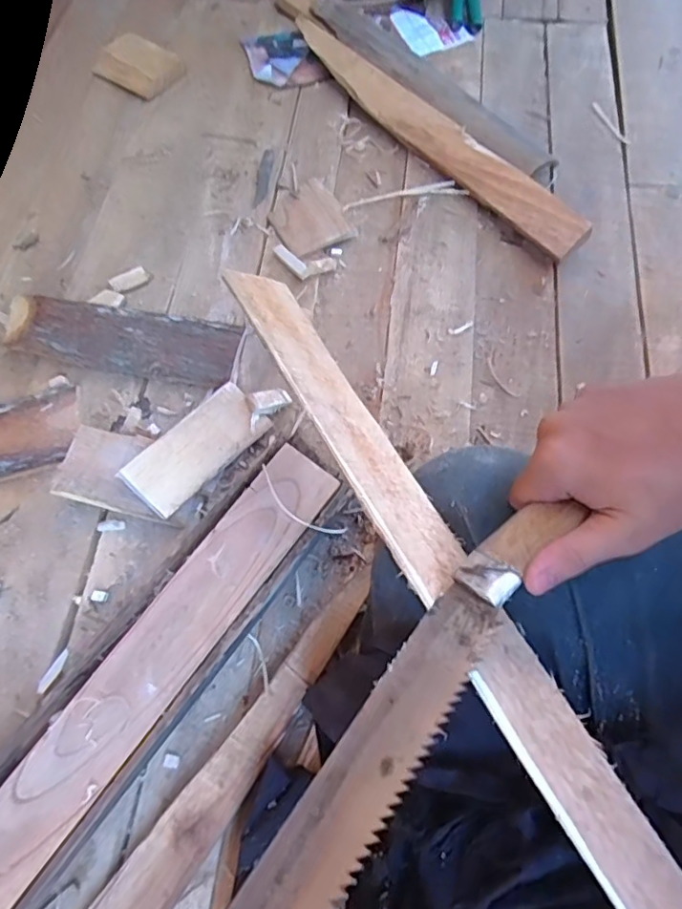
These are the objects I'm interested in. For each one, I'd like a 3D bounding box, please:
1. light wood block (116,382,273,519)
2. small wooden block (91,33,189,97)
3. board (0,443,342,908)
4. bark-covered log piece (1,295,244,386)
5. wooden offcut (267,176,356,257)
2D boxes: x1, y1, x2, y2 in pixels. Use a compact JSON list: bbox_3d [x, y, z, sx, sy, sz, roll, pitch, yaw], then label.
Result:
[{"bbox_3d":[-0.135,-0.006,0.525,0.058,0.010,0.137,46,66,-1],"label":"light wood block"},{"bbox_3d":[-0.296,-0.572,0.812,0.138,0.023,0.086,36,71,17],"label":"small wooden block"},{"bbox_3d":[-0.137,0.150,0.418,0.060,0.021,0.374,33,70,16],"label":"board"},{"bbox_3d":[-0.232,-0.122,0.595,0.249,0.033,0.071,9,65,6],"label":"bark-covered log piece"},{"bbox_3d":[-0.039,-0.287,0.673,0.082,0.011,0.102,-26,67,-10],"label":"wooden offcut"}]

